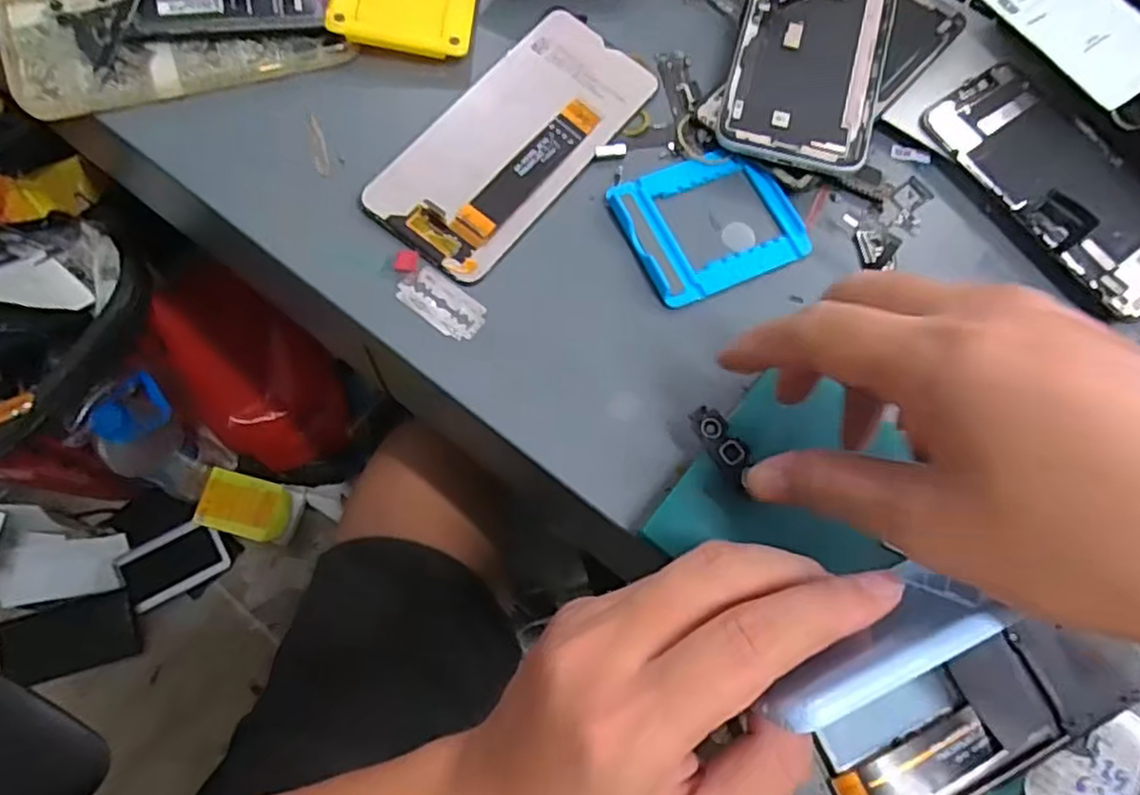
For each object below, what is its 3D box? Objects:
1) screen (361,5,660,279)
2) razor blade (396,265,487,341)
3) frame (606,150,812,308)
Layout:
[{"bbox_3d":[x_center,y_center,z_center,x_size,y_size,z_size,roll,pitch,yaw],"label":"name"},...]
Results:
[{"bbox_3d":[-0.027,-0.130,0.343,0.072,0.007,0.154,38,72,3],"label":"screen"},{"bbox_3d":[-0.058,-0.043,0.316,0.039,0.004,0.022,37,71,7],"label":"razor blade"},{"bbox_3d":[0.068,-0.087,0.338,0.084,0.011,0.070,-22,74,-13],"label":"frame"}]

